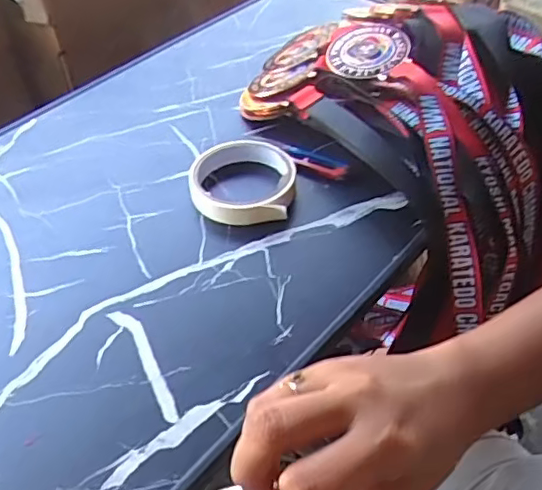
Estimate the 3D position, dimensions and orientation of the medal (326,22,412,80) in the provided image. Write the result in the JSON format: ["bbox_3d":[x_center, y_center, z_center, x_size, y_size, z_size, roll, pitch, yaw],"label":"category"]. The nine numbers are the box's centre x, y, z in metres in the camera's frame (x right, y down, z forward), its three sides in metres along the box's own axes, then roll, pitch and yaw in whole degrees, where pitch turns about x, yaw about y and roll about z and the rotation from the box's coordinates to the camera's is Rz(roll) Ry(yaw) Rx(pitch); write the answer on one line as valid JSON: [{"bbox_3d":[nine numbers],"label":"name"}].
[{"bbox_3d":[0.093,-0.186,0.564,0.079,0.010,0.078,16,60,29],"label":"medal"}]

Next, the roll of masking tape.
[{"bbox_3d":[-0.025,-0.055,0.509,0.085,0.029,0.089,0,47,-4],"label":"roll of masking tape"}]

